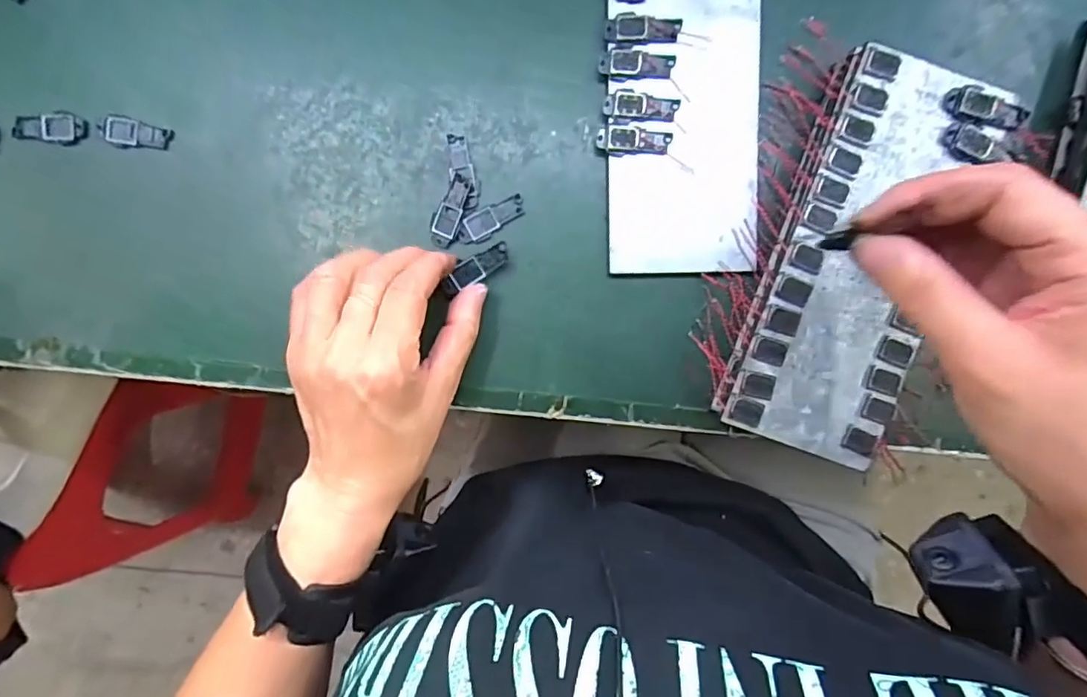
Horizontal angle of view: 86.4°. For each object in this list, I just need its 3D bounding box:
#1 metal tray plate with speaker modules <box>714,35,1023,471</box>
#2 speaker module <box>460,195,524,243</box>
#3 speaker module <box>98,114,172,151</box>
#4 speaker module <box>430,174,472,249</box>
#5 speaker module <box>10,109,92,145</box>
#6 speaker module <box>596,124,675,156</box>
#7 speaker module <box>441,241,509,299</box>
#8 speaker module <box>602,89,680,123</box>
[{"bbox_3d":[0.162,-0.044,0.291,0.085,0.006,0.199,19,94,0],"label":"metal tray plate with speaker modules"},{"bbox_3d":[-0.029,-0.072,0.323,0.040,0.004,0.015,-29,93,2],"label":"speaker module"},{"bbox_3d":[-0.229,-0.119,0.323,0.038,0.004,0.017,16,93,0],"label":"speaker module"},{"bbox_3d":[-0.052,-0.077,0.323,0.016,0.004,0.040,21,93,0],"label":"speaker module"},{"bbox_3d":[-0.276,-0.125,0.323,0.043,0.004,0.018,8,93,0],"label":"speaker module"},{"bbox_3d":[0.049,-0.112,0.315,0.040,0.005,0.016,6,93,0],"label":"speaker module"},{"bbox_3d":[-0.038,-0.043,0.318,0.042,0.004,0.013,-35,92,-5],"label":"speaker module"},{"bbox_3d":[0.052,-0.129,0.311,0.040,0.004,0.016,10,93,0],"label":"speaker module"}]

